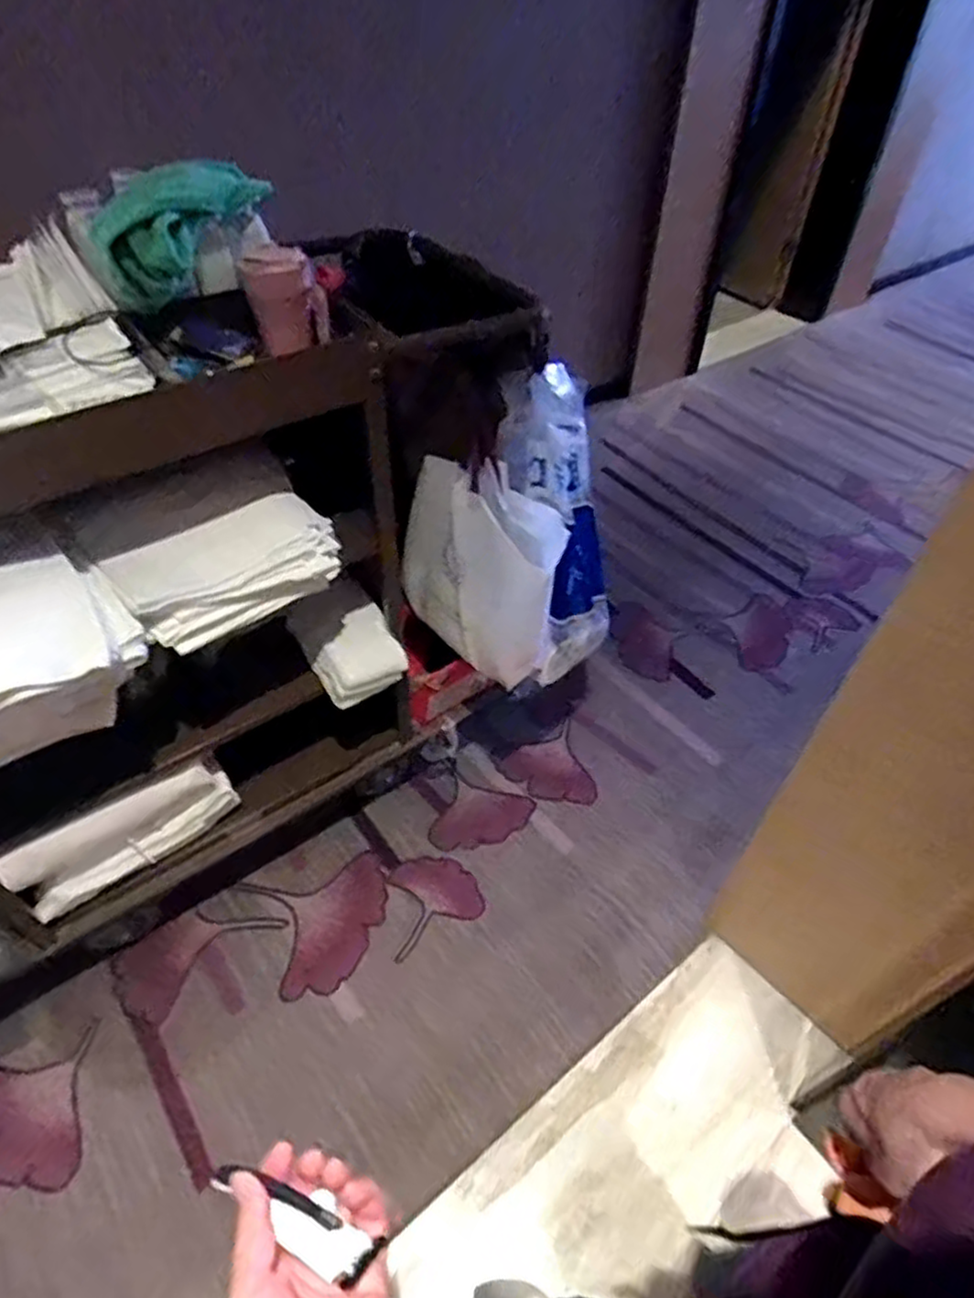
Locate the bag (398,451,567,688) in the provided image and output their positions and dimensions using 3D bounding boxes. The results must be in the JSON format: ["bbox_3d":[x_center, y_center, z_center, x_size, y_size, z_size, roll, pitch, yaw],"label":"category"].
[{"bbox_3d":[-0.010,-0.144,1.270,0.284,0.351,0.122,34,55,26],"label":"bag"}]

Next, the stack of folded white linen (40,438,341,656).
[{"bbox_3d":[-0.387,-0.159,1.003,0.298,0.149,0.208,-34,56,-29],"label":"stack of folded white linen"}]

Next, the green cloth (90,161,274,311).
[{"bbox_3d":[-0.386,-0.549,0.904,0.059,0.115,0.245,28,67,21],"label":"green cloth"}]

